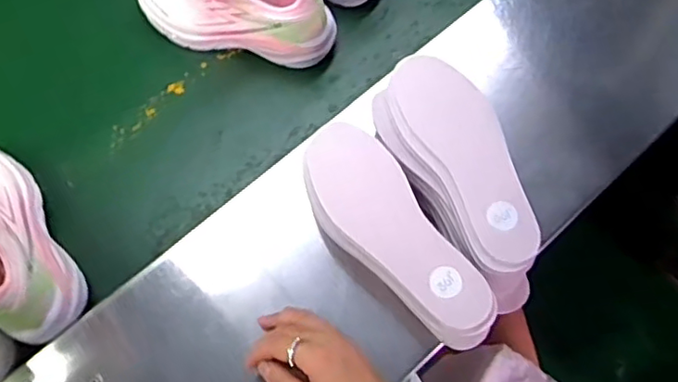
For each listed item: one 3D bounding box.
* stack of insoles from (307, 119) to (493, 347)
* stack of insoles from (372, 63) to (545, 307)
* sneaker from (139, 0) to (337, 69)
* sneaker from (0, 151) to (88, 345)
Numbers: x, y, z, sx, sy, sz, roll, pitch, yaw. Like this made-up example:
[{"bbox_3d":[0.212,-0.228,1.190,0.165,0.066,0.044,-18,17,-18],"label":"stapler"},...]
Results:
[{"bbox_3d":[0.045,0.038,0.524,0.079,0.029,0.218,-32,70,-12],"label":"stack of insoles"},{"bbox_3d":[0.114,-0.014,0.551,0.090,0.033,0.235,-24,68,-9],"label":"stack of insoles"},{"bbox_3d":[-0.119,-0.211,0.649,0.230,0.126,0.075,13,68,7],"label":"sneaker"},{"bbox_3d":[-0.316,0.029,0.554,0.076,0.094,0.216,-32,67,-9],"label":"sneaker"}]

